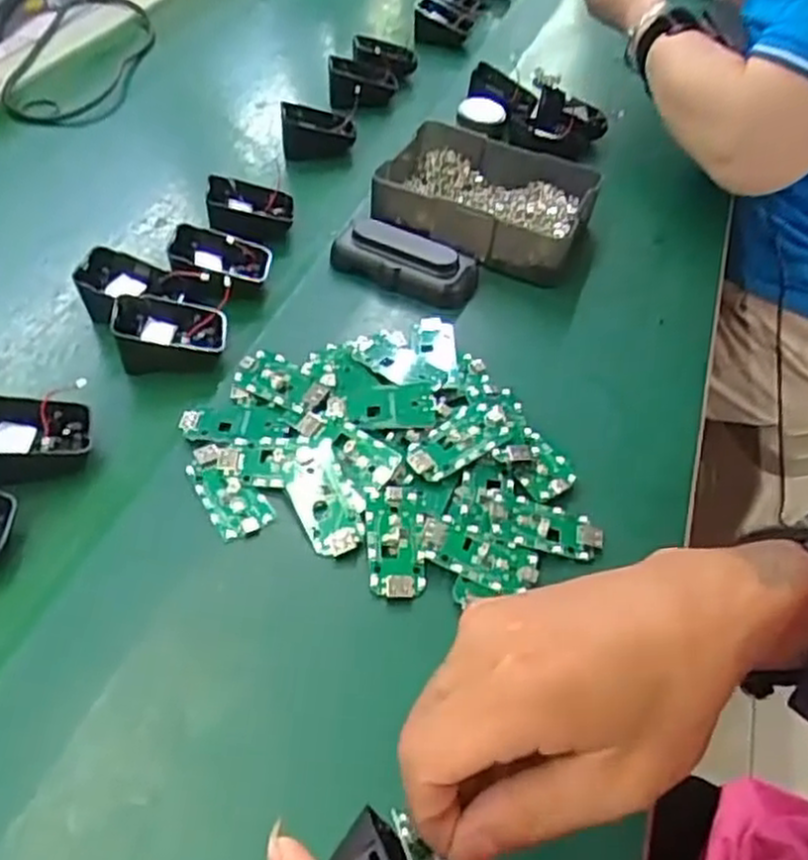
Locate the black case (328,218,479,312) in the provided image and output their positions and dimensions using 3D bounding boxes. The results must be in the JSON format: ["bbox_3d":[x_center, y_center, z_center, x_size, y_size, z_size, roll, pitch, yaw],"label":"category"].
[{"bbox_3d":[0.001,-0.126,0.571,0.105,0.026,0.041,24,51,18],"label":"black case"}]

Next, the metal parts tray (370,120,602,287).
[{"bbox_3d":[0.067,-0.190,0.629,0.164,0.043,0.142,15,49,10],"label":"metal parts tray"}]

